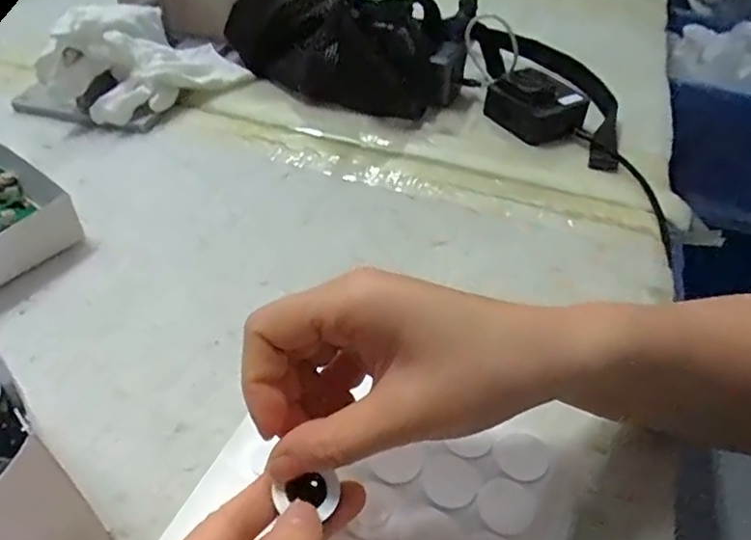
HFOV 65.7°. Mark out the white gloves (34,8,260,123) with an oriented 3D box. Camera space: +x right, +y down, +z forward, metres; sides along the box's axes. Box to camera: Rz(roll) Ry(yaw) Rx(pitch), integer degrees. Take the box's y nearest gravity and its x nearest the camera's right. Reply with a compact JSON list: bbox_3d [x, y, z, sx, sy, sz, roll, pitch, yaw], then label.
[{"bbox_3d":[-0.231,-0.210,0.572,0.109,0.084,0.187,35,52,28],"label":"white gloves"}]

